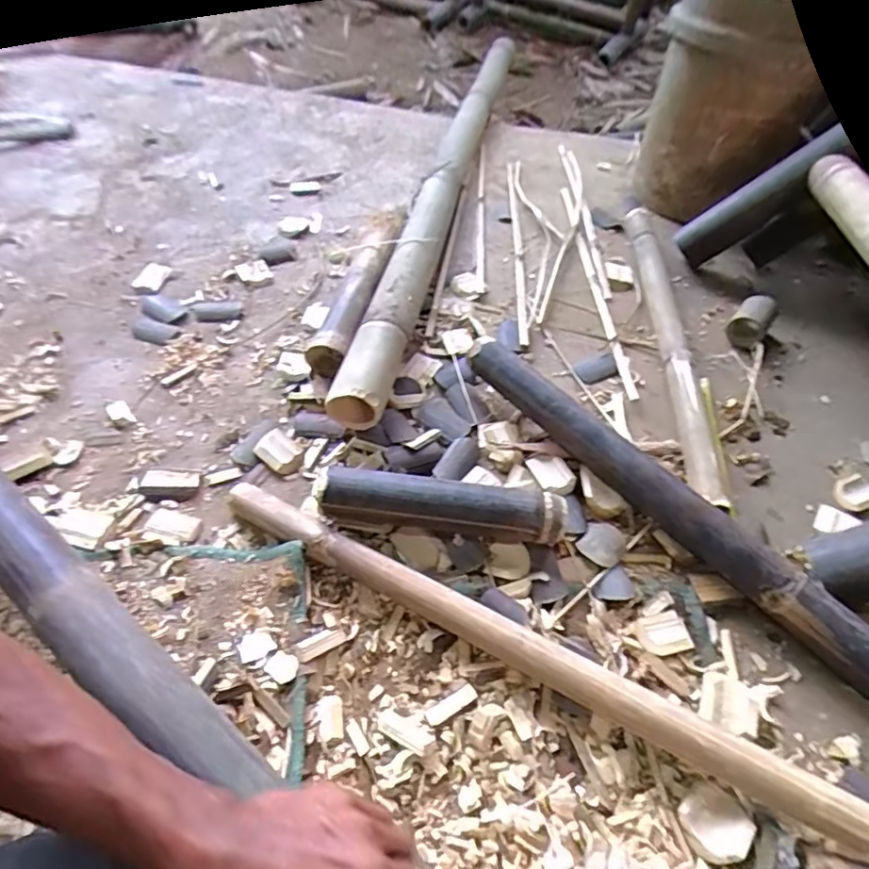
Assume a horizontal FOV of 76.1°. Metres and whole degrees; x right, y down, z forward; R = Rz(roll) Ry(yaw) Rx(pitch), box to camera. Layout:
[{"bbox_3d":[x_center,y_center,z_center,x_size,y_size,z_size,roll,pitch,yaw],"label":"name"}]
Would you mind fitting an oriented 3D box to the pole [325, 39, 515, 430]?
[{"bbox_3d":[0.028,-0.516,1.095,0.082,0.082,1.325,11,51,5],"label":"pole"}]

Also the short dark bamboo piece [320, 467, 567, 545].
[{"bbox_3d":[0.010,0.082,0.617,0.257,0.056,0.054,6,51,1],"label":"short dark bamboo piece"}]

